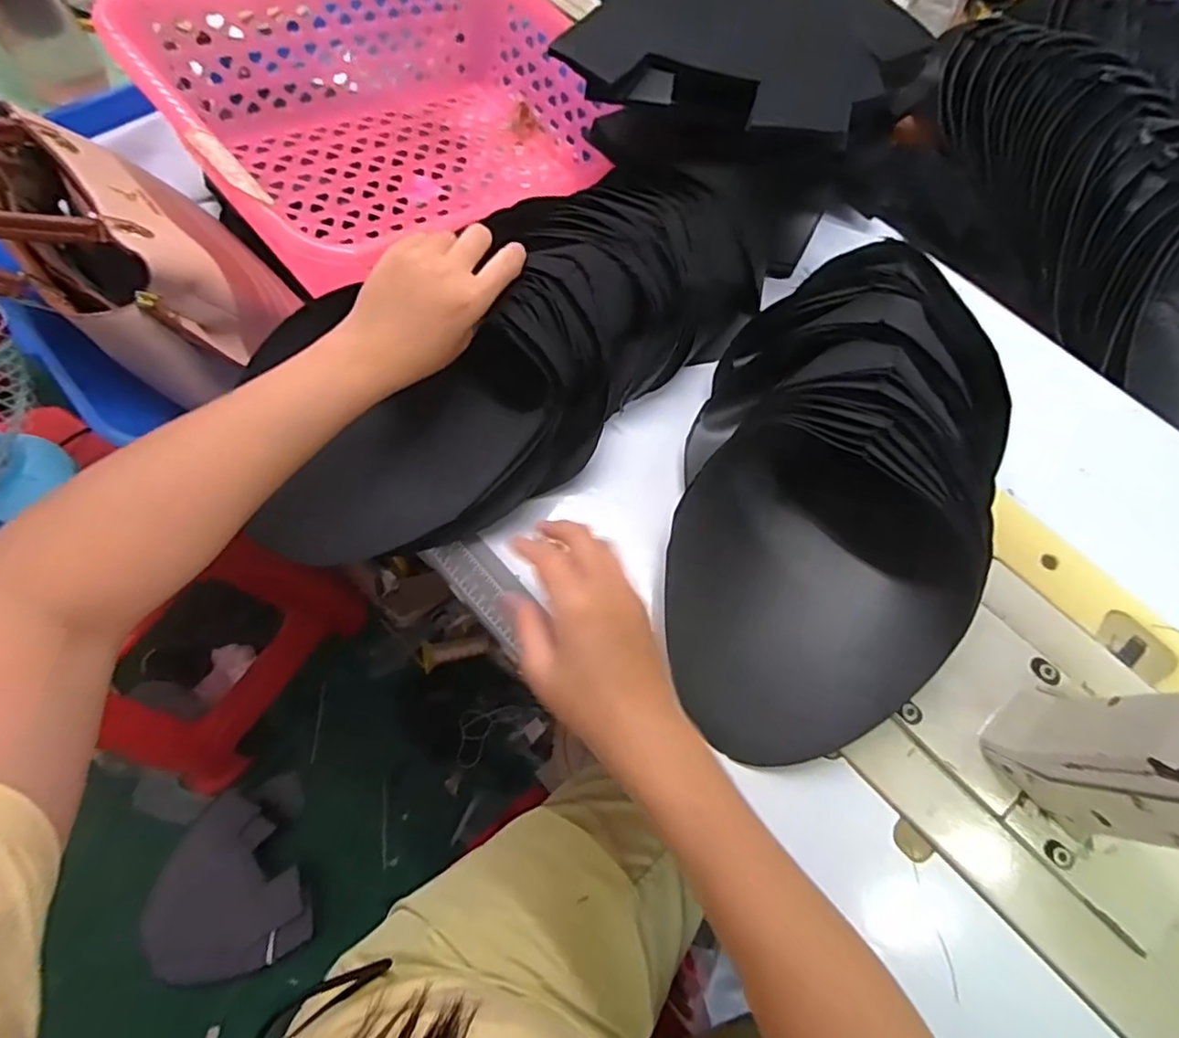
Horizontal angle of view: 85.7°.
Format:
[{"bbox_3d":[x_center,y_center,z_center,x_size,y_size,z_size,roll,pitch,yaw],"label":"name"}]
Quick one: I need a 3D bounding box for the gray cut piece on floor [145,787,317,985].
[{"bbox_3d":[-0.568,0.584,0.977,0.205,0.015,0.248,-33,67,-24],"label":"gray cut piece on floor"}]

